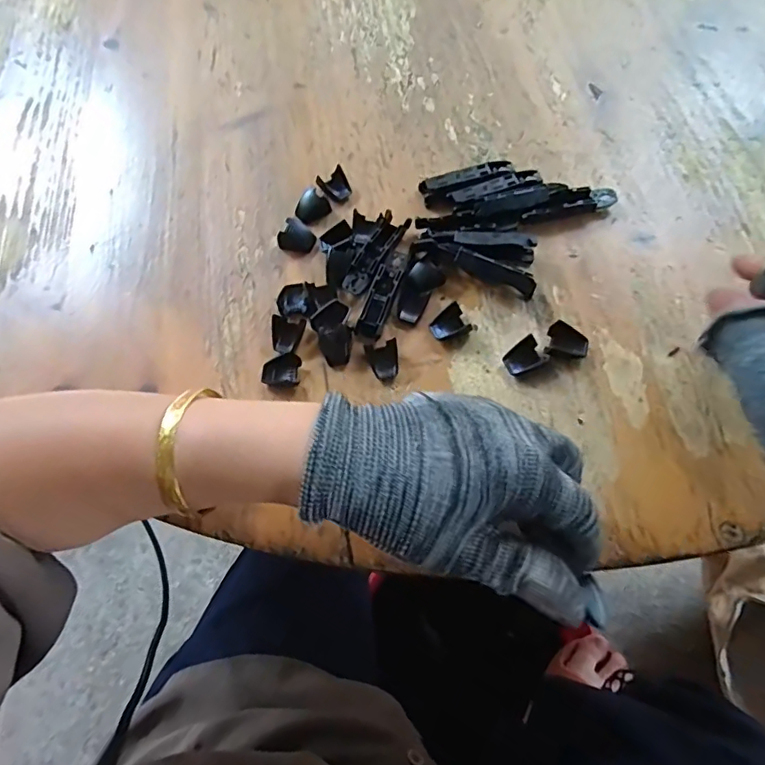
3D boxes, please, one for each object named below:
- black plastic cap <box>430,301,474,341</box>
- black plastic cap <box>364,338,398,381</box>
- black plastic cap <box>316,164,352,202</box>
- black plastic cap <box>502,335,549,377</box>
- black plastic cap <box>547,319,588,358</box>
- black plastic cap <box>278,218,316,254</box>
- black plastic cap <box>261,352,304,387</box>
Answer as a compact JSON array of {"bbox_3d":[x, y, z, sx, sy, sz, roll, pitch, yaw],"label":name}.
[{"bbox_3d":[0.040,-0.034,0.311,0.022,0.007,0.019,-28,66,-9],"label":"black plastic cap"},{"bbox_3d":[0.001,-0.013,0.302,0.018,0.008,0.022,-14,64,-3],"label":"black plastic cap"},{"bbox_3d":[-0.033,-0.136,0.360,0.021,0.010,0.023,-33,67,-12],"label":"black plastic cap"},{"bbox_3d":[0.082,-0.015,0.297,0.024,0.010,0.017,-29,66,-10],"label":"black plastic cap"},{"bbox_3d":[0.108,-0.025,0.300,0.023,0.008,0.016,18,67,12],"label":"black plastic cap"},{"bbox_3d":[-0.056,-0.097,0.344,0.021,0.011,0.021,-1,64,3],"label":"black plastic cap"},{"bbox_3d":[-0.059,-0.006,0.303,0.023,0.007,0.021,-1,64,3],"label":"black plastic cap"}]

